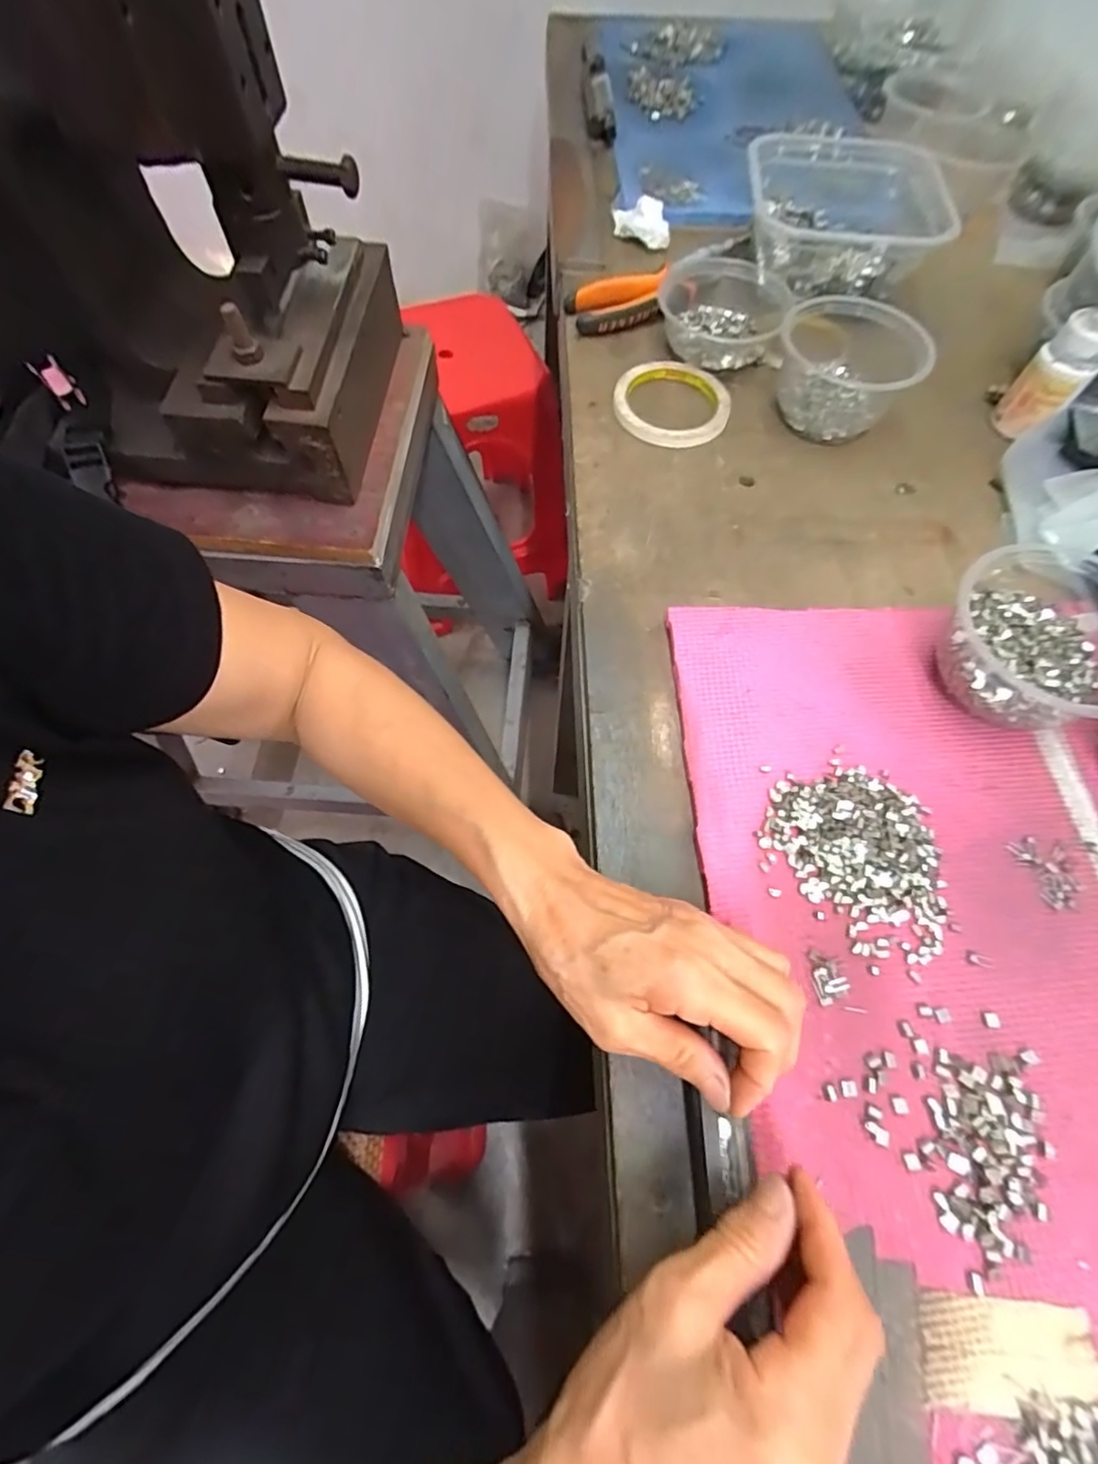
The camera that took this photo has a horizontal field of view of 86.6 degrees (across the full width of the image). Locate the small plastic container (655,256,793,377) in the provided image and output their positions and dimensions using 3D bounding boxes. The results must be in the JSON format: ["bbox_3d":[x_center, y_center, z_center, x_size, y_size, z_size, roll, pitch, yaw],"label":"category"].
[{"bbox_3d":[0.155,-0.378,0.530,0.115,0.039,0.113,12,65,6],"label":"small plastic container"}]

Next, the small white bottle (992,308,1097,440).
[{"bbox_3d":[0.404,-0.284,0.468,0.046,0.081,0.043,40,71,17],"label":"small white bottle"}]

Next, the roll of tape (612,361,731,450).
[{"bbox_3d":[0.106,-0.283,0.499,0.095,0.011,0.096,0,65,0],"label":"roll of tape"}]

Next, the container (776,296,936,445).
[{"bbox_3d":[0.245,-0.302,0.484,0.110,0.063,0.112,27,68,12],"label":"container"}]

